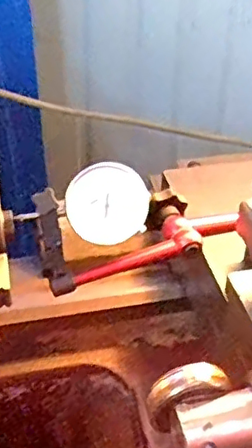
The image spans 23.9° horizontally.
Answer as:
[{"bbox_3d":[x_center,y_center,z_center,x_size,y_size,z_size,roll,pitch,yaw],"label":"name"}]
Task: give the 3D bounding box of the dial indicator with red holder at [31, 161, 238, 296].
[{"bbox_3d":[0.006,-0.006,0.429,0.141,0.076,0.049,-11,39,-13],"label":"dial indicator with red holder"}]

